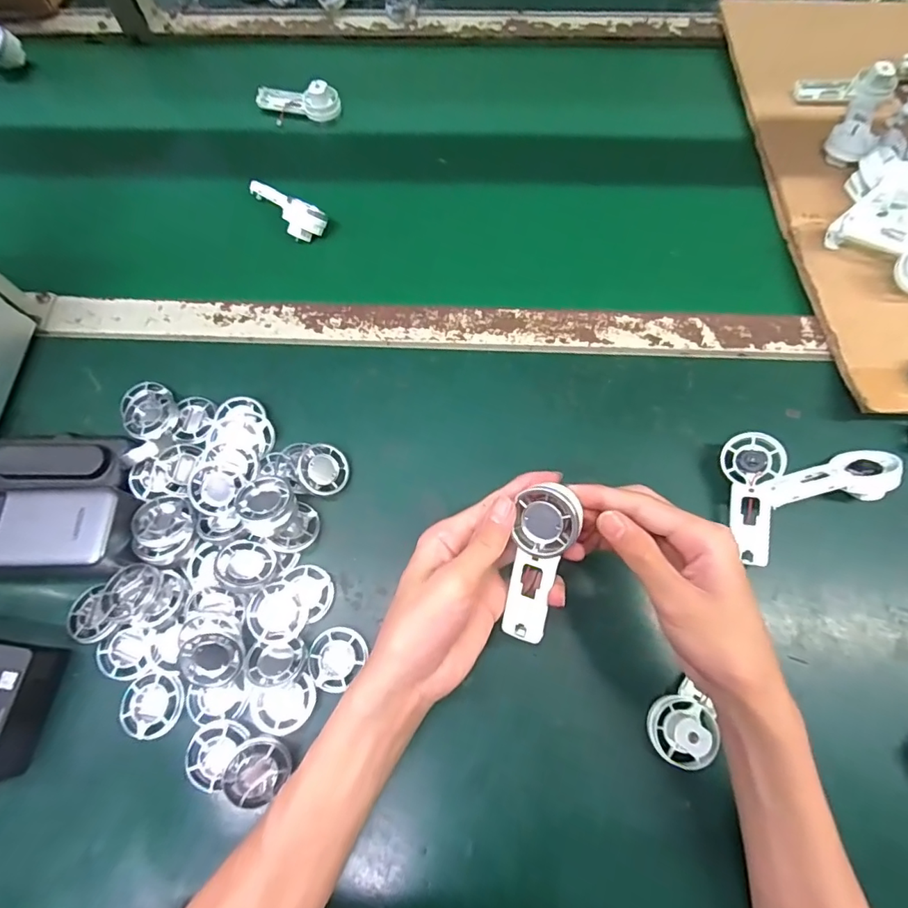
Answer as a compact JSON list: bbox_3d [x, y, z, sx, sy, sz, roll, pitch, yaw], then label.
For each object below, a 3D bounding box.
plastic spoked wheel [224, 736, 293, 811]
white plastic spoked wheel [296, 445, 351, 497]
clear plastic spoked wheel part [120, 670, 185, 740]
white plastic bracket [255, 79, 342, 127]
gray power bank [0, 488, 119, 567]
[{"bbox_3d":[-0.120,0.193,0.300,0.033,0.005,0.037,34,72,13],"label":"plastic spoked wheel"},{"bbox_3d":[-0.098,0.012,0.376,0.039,0.006,0.037,4,81,-30],"label":"white plastic spoked wheel"},{"bbox_3d":[-0.199,0.165,0.328,0.039,0.011,0.041,18,69,8],"label":"clear plastic spoked wheel part"},{"bbox_3d":[-0.179,-0.396,0.556,0.096,0.039,0.034,10,68,5],"label":"white plastic bracket"},{"bbox_3d":[-0.300,0.054,0.343,0.134,0.030,0.051,-2,68,0],"label":"gray power bank"}]

